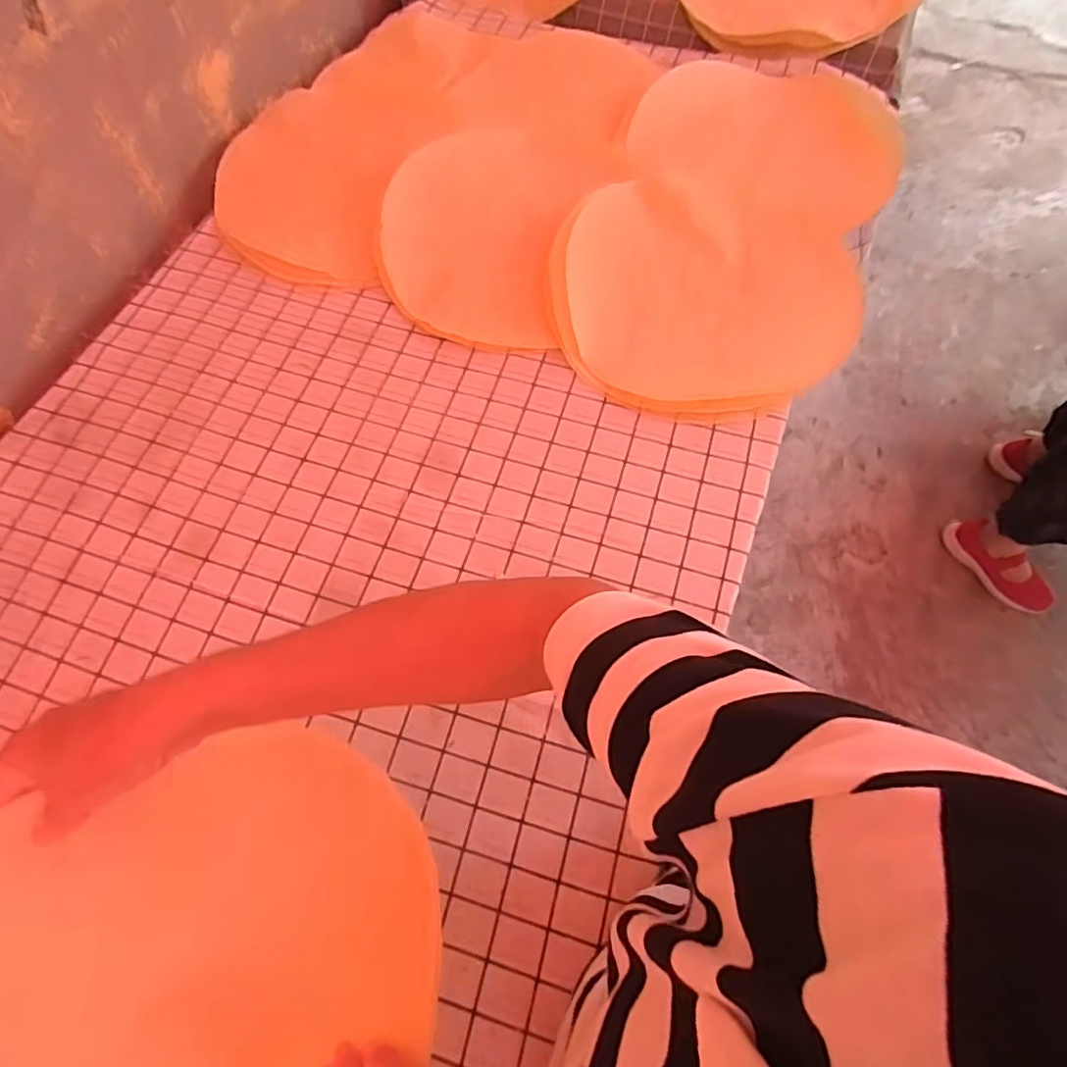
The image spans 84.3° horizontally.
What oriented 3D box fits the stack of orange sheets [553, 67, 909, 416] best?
[{"bbox_3d":[0.253,-0.407,0.758,0.367,0.030,0.613,20,70,8],"label":"stack of orange sheets"}]

